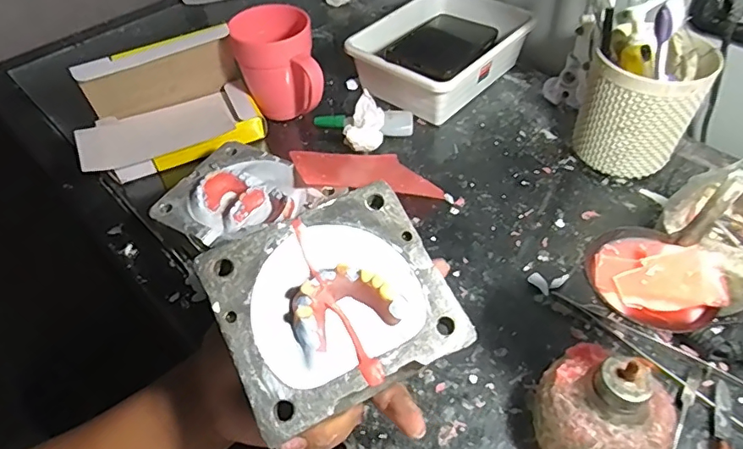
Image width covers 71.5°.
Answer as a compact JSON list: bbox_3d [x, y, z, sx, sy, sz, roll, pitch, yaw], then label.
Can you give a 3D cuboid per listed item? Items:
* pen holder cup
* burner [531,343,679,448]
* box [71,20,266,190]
[{"bbox_3d":[0.248,-0.107,0.474,0.084,0.113,0.091,-2,49,2],"label":"pen holder cup"},{"bbox_3d":[0.134,0.114,0.305,0.071,0.075,0.063,31,57,26],"label":"burner"},{"bbox_3d":[-0.206,-0.121,0.511,0.169,0.097,0.100,-20,51,-13],"label":"box"}]

